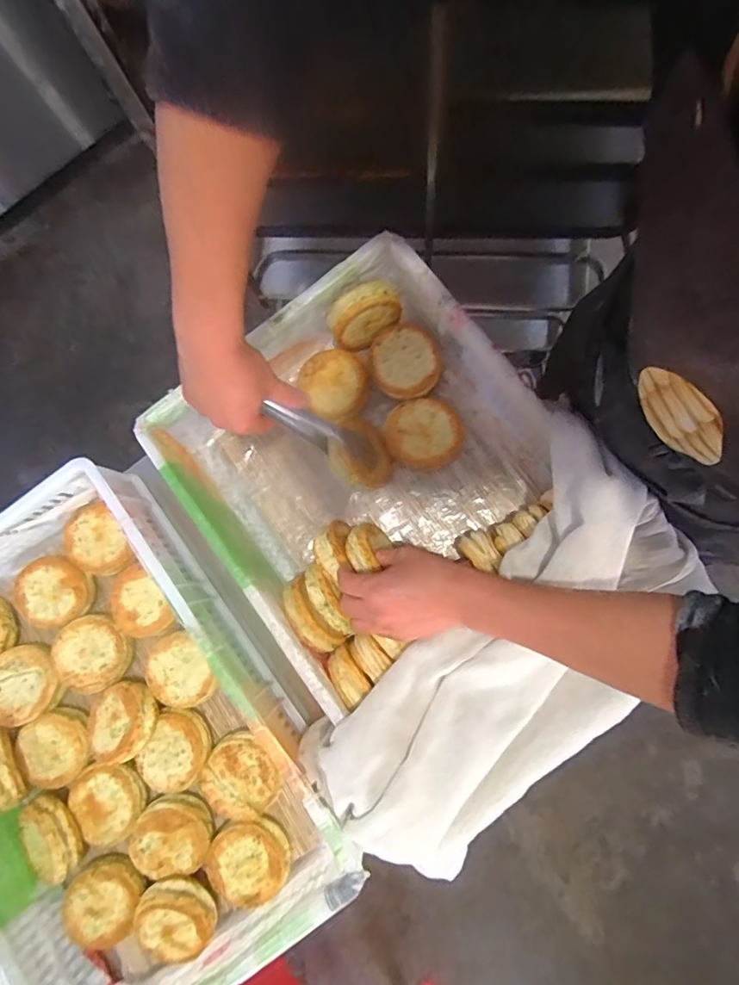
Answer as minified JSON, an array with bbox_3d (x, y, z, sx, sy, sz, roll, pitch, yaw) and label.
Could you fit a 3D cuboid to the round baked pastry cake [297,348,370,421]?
[{"bbox_3d":[-0.046,-0.150,0.689,0.084,0.024,0.092,-1,82,5],"label":"round baked pastry cake"}]

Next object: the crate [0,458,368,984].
[{"bbox_3d":[-0.333,0.312,0.622,0.405,0.132,0.587,-37,81,-1],"label":"crate"}]

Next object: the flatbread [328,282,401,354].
[{"bbox_3d":[-0.008,-0.234,0.669,0.094,0.089,0.044,-29,81,0],"label":"flatbread"}]

